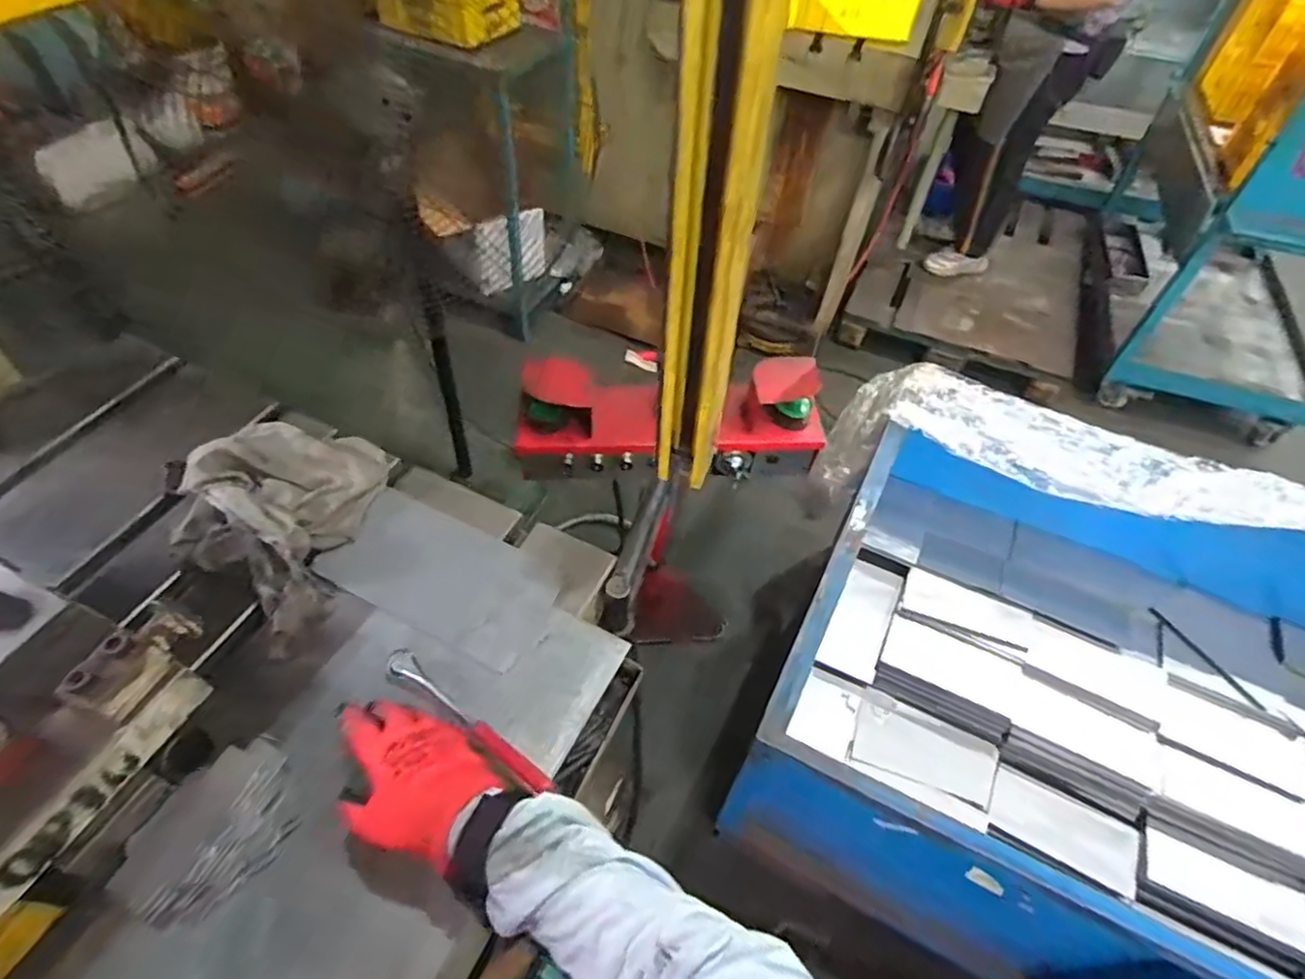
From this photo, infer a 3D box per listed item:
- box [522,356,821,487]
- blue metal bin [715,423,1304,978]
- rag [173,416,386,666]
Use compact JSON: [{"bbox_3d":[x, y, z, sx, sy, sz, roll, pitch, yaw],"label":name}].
[{"bbox_3d":[0.035,-0.129,1.229,0.545,0.174,0.163,4,51,0],"label":"box"},{"bbox_3d":[0.944,0.481,1.275,1.300,0.569,0.922,23,53,16],"label":"blue metal bin"},{"bbox_3d":[-0.423,0.027,0.735,0.190,0.093,0.264,7,51,3],"label":"rag"}]

